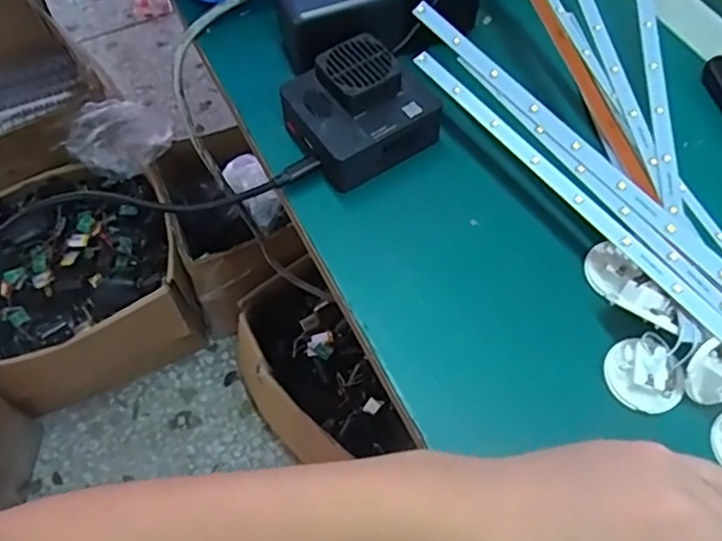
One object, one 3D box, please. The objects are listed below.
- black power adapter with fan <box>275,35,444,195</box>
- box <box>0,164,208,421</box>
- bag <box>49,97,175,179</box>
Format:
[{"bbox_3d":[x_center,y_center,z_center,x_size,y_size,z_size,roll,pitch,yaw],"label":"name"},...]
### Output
[{"bbox_3d":[-0.002,-0.098,0.388,0.077,0.045,0.075,-31,65,-17],"label":"black power adapter with fan"},{"bbox_3d":[-0.482,0.031,1.035,0.393,0.222,0.305,-22,62,-12],"label":"box"},{"bbox_3d":[-0.372,-0.202,0.979,0.162,0.100,0.084,-22,62,-12],"label":"bag"}]

